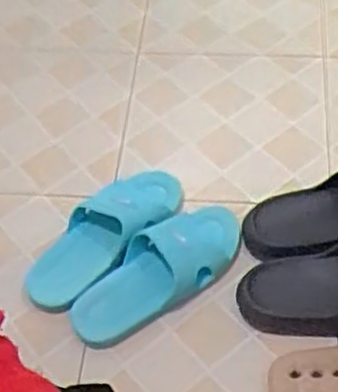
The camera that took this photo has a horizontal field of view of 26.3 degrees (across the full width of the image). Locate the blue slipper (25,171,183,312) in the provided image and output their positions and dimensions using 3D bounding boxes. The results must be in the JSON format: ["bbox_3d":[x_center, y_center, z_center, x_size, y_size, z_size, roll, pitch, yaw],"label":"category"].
[{"bbox_3d":[-0.085,0.051,0.941,0.107,0.075,0.243,35,62,26],"label":"blue slipper"}]

